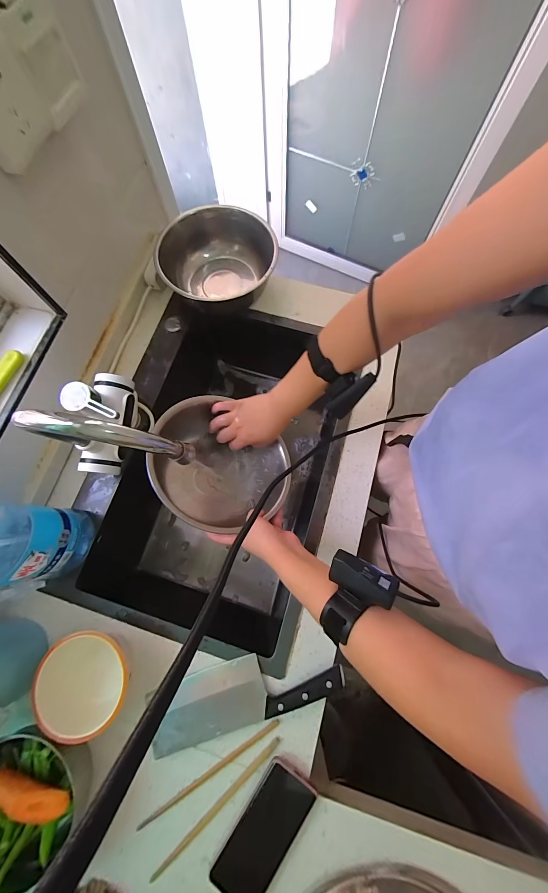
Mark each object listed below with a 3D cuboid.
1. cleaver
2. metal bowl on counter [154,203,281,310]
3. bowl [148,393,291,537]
[{"bbox_3d":[-0.048,0.376,0.476,0.301,0.030,0.086,-17,74,-4],"label":"cleaver"},{"bbox_3d":[-0.105,-0.382,0.660,0.214,0.117,0.225,-8,74,-2],"label":"metal bowl on counter"},{"bbox_3d":[-0.090,0.043,0.528,0.221,0.122,0.194,33,77,10],"label":"bowl"}]

